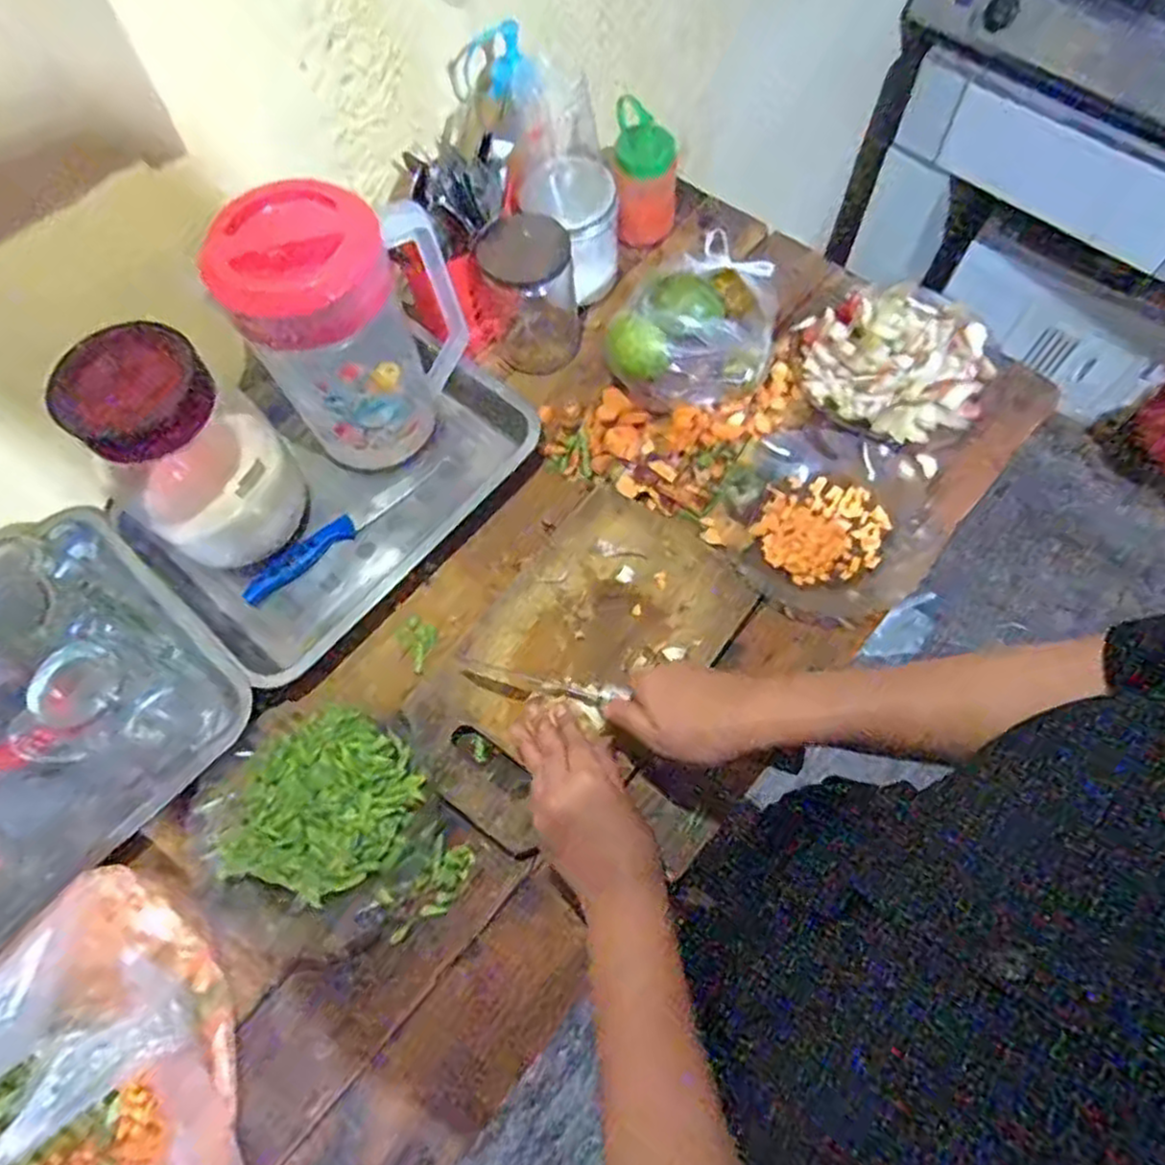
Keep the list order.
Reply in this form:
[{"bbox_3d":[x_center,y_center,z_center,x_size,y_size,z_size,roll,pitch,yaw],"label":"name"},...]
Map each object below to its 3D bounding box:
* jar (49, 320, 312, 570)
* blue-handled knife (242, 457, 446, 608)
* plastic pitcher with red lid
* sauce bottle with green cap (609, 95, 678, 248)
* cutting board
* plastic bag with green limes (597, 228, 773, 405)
[{"bbox_3d":[-0.312,-0.104,0.586,0.104,0.204,0.122,41,73,18],"label":"jar"},{"bbox_3d":[-0.221,-0.052,0.689,0.212,0.013,0.028,-40,70,-15],"label":"blue-handled knife"},{"bbox_3d":[-0.191,-0.202,0.618,0.105,0.226,0.150,35,71,16],"label":"plastic pitcher with red lid"},{"bbox_3d":[0.059,-0.424,0.765,0.063,0.128,0.060,-14,42,-5],"label":"sauce bottle with green cap"},{"bbox_3d":[-0.002,0.060,0.608,0.176,0.014,0.299,35,71,16],"label":"cutting board"},{"bbox_3d":[0.109,-0.255,0.703,0.145,0.081,0.182,12,66,7],"label":"plastic bag with green limes"}]

